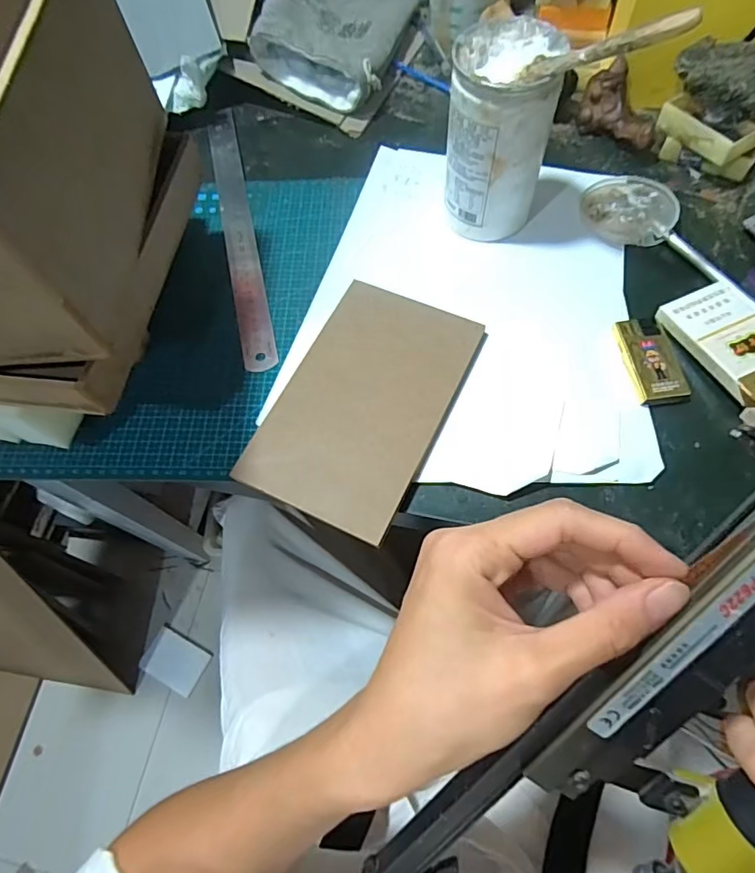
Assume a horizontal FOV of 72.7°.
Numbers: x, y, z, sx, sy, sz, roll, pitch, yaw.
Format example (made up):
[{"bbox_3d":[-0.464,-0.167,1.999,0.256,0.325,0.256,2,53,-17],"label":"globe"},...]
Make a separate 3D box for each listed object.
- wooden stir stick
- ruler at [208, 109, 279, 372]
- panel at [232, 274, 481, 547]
[{"bbox_3d":[0.129,-0.223,0.296,0.098,0.010,0.010,15,64,42],"label":"wooden stir stick"},{"bbox_3d":[-0.125,-0.190,0.464,0.027,0.004,0.312,-12,65,-6],"label":"ruler"},{"bbox_3d":[-0.009,-0.028,0.371,0.113,0.007,0.183,24,68,12],"label":"panel"}]

